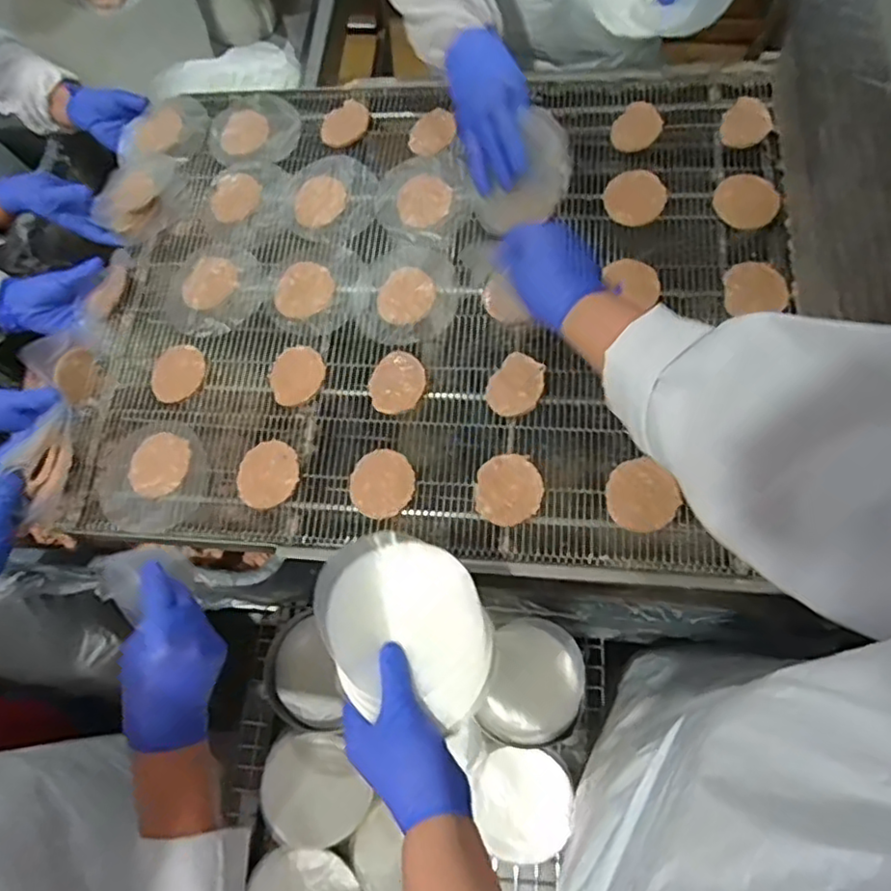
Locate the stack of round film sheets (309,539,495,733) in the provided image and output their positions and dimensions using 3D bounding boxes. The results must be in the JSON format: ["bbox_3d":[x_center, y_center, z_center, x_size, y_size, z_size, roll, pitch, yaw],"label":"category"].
[{"bbox_3d":[-0.031,0.143,0.508,0.122,0.020,0.154,-25,71,-7],"label":"stack of round film sheets"}]

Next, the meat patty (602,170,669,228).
[{"bbox_3d":[0.213,-0.279,0.720,0.065,0.007,0.067,-3,72,10],"label":"meat patty"}]

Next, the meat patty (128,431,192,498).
[{"bbox_3d":[-0.309,0.020,0.688,0.067,0.008,0.070,-1,70,2],"label":"meat patty"}]

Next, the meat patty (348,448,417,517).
[{"bbox_3d":[-0.064,0.039,0.650,0.066,0.005,0.068,-1,70,2],"label":"meat patty"}]

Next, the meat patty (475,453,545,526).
[{"bbox_3d":[0.063,0.044,0.631,0.064,0.013,0.069,1,70,2],"label":"meat patty"}]

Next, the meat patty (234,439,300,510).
[{"bbox_3d":[-0.184,0.031,0.668,0.062,0.011,0.069,40,76,14],"label":"meat patty"}]

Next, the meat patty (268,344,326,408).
[{"bbox_3d":[-0.164,-0.078,0.706,0.060,0.006,0.067,-21,71,-6],"label":"meat patty"}]

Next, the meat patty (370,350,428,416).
[{"bbox_3d":[-0.051,-0.068,0.684,0.059,0.009,0.071,17,72,7],"label":"meat patty"}]

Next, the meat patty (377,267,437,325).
[{"bbox_3d":[-0.044,-0.168,0.717,0.067,0.006,0.063,-1,70,2],"label":"meat patty"}]

